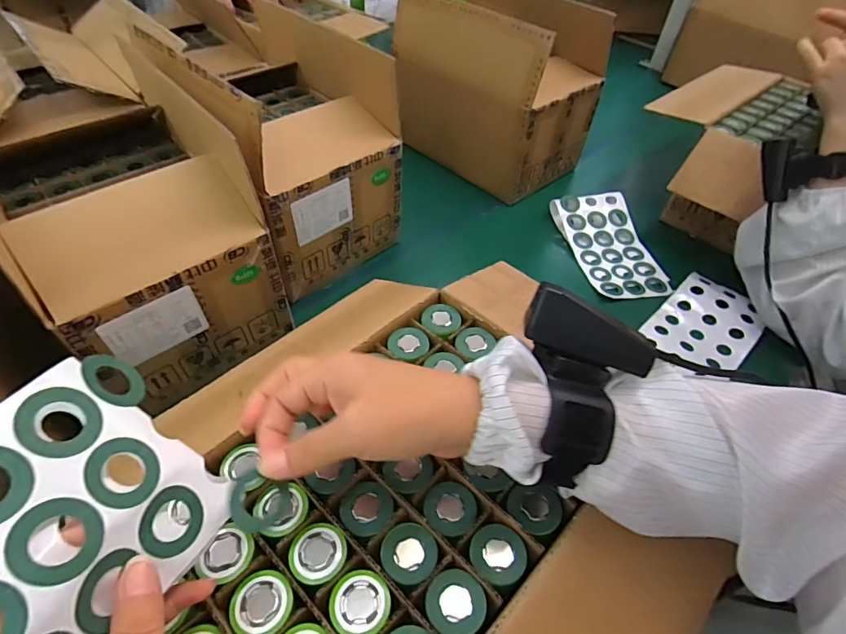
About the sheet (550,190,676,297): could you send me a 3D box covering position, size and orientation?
[{"bbox_3d":[0.275,-0.109,0.684,0.108,0.036,0.201,-8,50,-10],"label":"sheet"}]

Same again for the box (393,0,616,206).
[{"bbox_3d":[0.114,-0.374,0.756,0.189,0.230,0.280,-31,57,-26],"label":"box"}]

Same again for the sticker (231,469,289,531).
[{"bbox_3d":[-0.083,0.095,0.239,0.030,0.004,0.026,34,64,-24],"label":"sticker"}]

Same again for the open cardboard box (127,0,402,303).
[{"bbox_3d":[-0.191,-0.230,0.619,0.194,0.241,0.289,-34,58,-28],"label":"open cardboard box"}]

